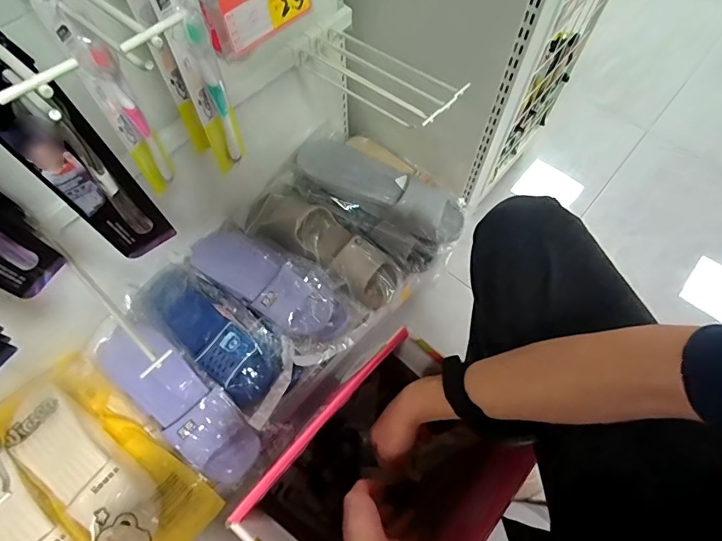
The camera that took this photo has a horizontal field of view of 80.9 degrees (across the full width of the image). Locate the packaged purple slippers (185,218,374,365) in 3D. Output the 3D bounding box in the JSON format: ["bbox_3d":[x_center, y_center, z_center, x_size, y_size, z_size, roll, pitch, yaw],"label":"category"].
[{"bbox_3d":[-0.171,0.033,0.853,0.362,0.073,0.157,34,68,2],"label":"packaged purple slippers"}]

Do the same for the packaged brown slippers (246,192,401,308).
[{"bbox_3d":[-0.072,-0.057,0.908,0.350,0.069,0.129,33,68,2],"label":"packaged brown slippers"}]

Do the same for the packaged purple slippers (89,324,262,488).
[{"bbox_3d":[-0.318,0.221,0.736,0.327,0.093,0.108,37,70,17],"label":"packaged purple slippers"}]

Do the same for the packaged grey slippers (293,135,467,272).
[{"bbox_3d":[0.039,-0.168,0.914,0.376,0.082,0.173,30,68,14],"label":"packaged grey slippers"}]

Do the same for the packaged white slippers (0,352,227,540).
[{"bbox_3d":[-0.465,0.354,0.671,0.387,0.105,0.281,37,70,17],"label":"packaged white slippers"}]

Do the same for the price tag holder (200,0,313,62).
[{"bbox_3d":[-0.064,-0.174,0.273,0.015,0.044,0.084,37,70,17],"label":"price tag holder"}]

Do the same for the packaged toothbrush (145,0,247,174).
[{"bbox_3d":[-0.154,-0.187,0.417,0.039,0.221,0.028,-18,65,-8],"label":"packaged toothbrush"}]

